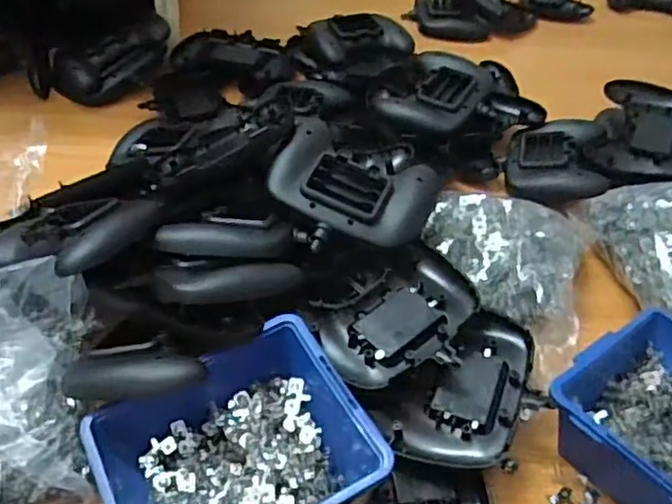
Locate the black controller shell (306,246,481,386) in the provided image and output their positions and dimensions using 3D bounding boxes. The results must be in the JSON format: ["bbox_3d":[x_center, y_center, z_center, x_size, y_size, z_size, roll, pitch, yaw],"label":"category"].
[{"bbox_3d":[0.043,0.047,0.438,0.109,0.022,0.081,-22,50,-24],"label":"black controller shell"}]

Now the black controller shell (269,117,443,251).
[{"bbox_3d":[0.011,-0.045,0.486,0.117,0.034,0.093,18,57,1],"label":"black controller shell"}]

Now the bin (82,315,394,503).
[{"bbox_3d":[-0.060,0.114,0.370,0.138,0.063,0.133,-20,49,-23],"label":"bin"}]

